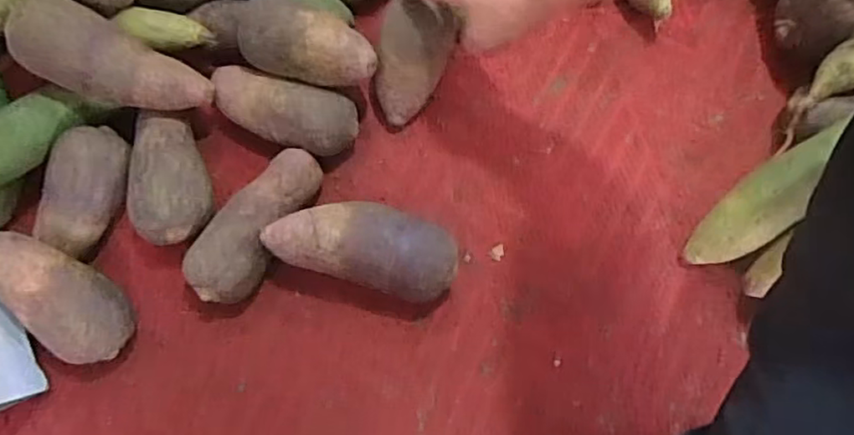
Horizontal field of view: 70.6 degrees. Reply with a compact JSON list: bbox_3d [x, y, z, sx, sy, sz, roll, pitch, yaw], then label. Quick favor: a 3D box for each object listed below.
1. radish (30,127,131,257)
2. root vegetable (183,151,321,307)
[{"bbox_3d":[-0.327,-0.029,0.572,0.060,0.052,0.123,19,77,5],"label":"radish"},{"bbox_3d":[-0.160,0.009,0.581,0.065,0.067,0.165,33,79,8],"label":"root vegetable"}]

